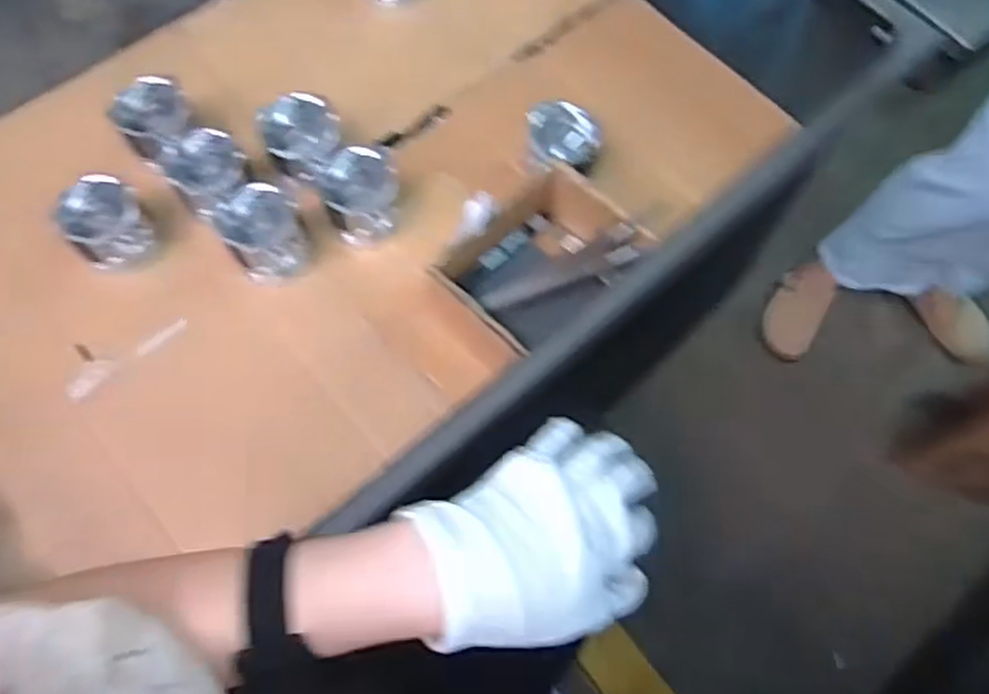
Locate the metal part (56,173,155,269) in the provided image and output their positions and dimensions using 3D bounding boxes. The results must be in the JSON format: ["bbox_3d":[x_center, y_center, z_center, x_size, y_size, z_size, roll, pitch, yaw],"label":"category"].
[{"bbox_3d":[-0.417,-0.129,0.793,0.074,0.082,0.079,0,68,-1],"label":"metal part"}]

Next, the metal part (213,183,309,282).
[{"bbox_3d":[-0.247,-0.119,0.797,0.084,0.076,0.094,-35,72,-14],"label":"metal part"}]

